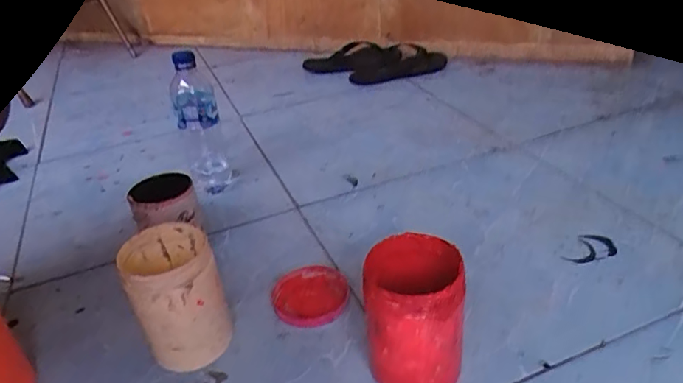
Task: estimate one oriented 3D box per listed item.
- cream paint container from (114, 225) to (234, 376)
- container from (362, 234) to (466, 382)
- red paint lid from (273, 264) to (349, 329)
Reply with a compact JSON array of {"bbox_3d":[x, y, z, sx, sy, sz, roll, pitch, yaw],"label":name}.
[{"bbox_3d":[-0.171,0.112,0.543,0.082,0.136,0.099,-19,33,-20],"label":"cream paint container"},{"bbox_3d":[0.069,0.116,0.489,0.083,0.135,0.097,-1,31,10],"label":"container"},{"bbox_3d":[-0.038,0.124,0.621,0.090,0.015,0.090,-5,31,3],"label":"red paint lid"}]

